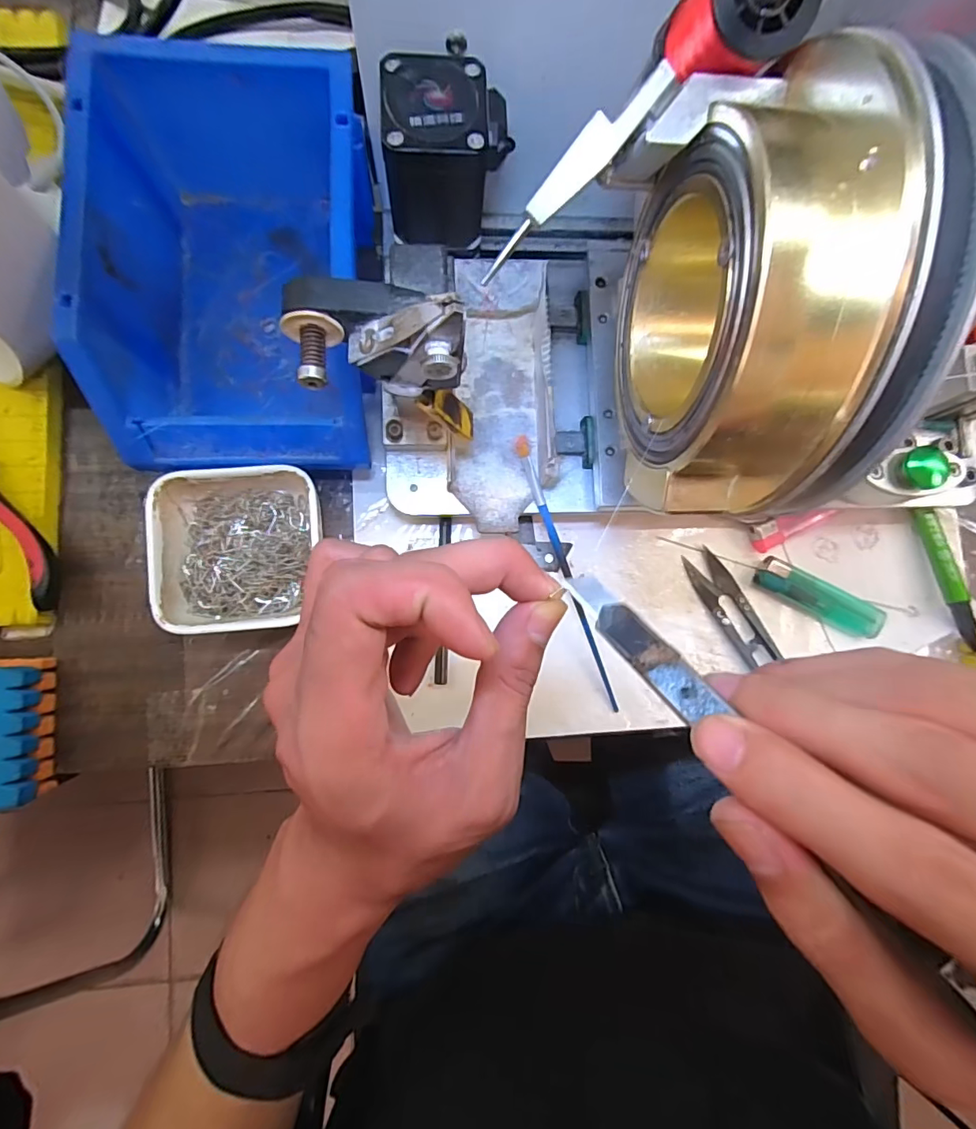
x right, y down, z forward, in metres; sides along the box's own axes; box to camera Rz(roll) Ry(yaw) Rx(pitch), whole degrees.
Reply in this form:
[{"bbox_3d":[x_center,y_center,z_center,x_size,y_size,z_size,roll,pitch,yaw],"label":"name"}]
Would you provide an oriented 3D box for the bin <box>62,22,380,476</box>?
[{"bbox_3d":[-0.121,-0.144,0.250,0.118,0.073,0.188,0,85,-4],"label":"bin"}]

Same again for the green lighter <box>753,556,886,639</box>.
[{"bbox_3d":[0.198,0.021,0.301,0.077,0.013,0.020,26,84,-2],"label":"green lighter"}]

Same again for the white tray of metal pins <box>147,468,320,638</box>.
[{"bbox_3d":[-0.128,-0.007,0.266,0.080,0.031,0.082,-4,85,-4],"label":"white tray of metal pins"}]

